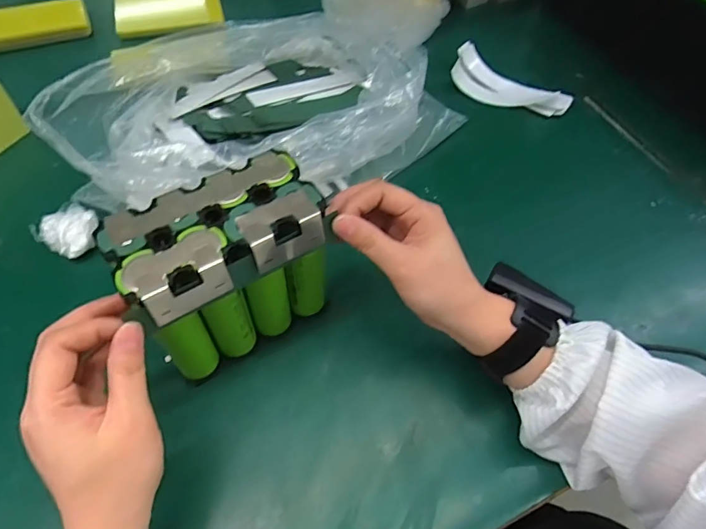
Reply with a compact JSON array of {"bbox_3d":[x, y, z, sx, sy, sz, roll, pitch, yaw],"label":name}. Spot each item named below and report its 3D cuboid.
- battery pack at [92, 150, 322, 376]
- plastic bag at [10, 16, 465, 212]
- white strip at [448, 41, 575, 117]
[{"bbox_3d":[-0.089,0.006,0.353,0.132,0.131,0.073,-29,64,-20],"label":"battery pack"},{"bbox_3d":[-0.093,-0.160,0.488,0.378,0.110,0.202,-25,62,-18],"label":"plastic bag"},{"bbox_3d":[0.198,-0.227,0.595,0.150,0.029,0.069,25,60,12],"label":"white strip"}]

